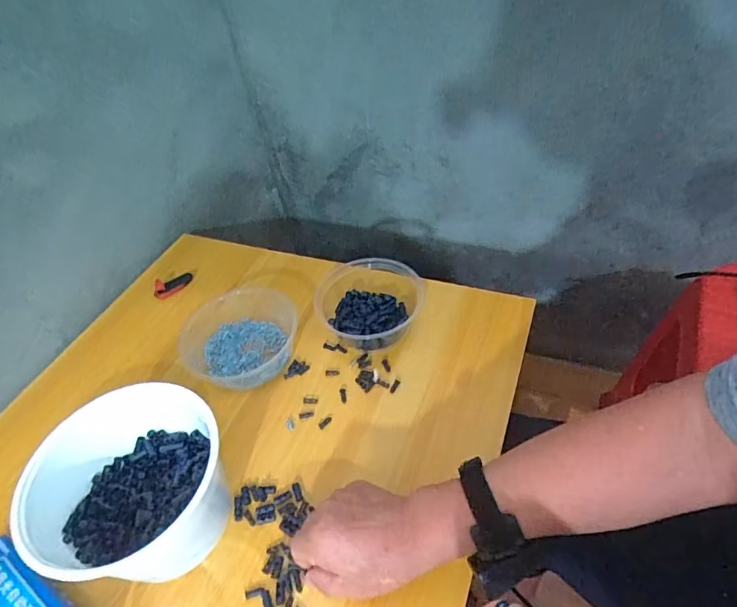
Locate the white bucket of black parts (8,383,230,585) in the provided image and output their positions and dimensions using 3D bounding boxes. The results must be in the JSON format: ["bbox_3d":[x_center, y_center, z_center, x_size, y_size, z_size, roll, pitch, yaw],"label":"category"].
[{"bbox_3d":[-0.210,0.173,0.437,0.144,0.108,0.163,2,47,8],"label":"white bucket of black parts"}]

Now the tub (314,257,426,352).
[{"bbox_3d":[0.002,0.007,0.605,0.135,0.066,0.144,-2,46,4],"label":"tub"}]

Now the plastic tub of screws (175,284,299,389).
[{"bbox_3d":[-0.160,0.048,0.590,0.151,0.057,0.115,-16,47,-9],"label":"plastic tub of screws"}]

